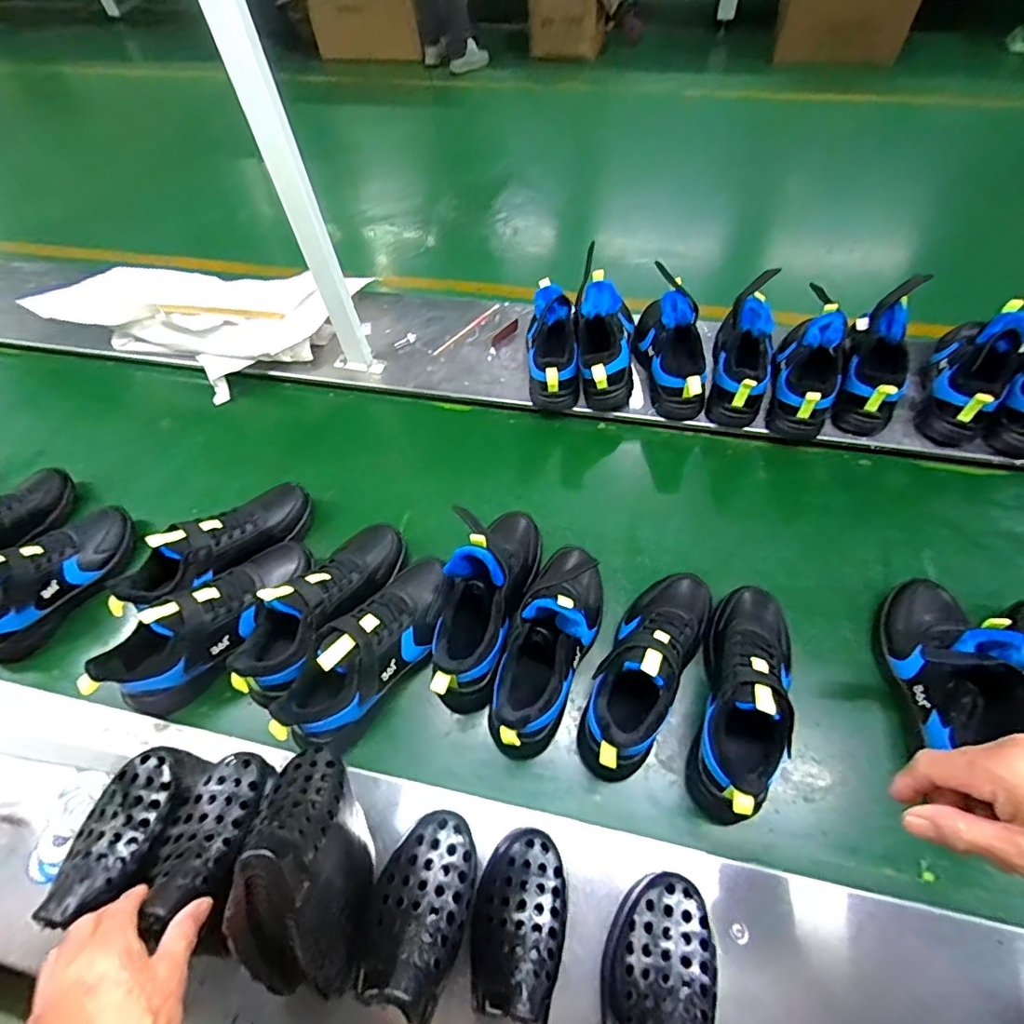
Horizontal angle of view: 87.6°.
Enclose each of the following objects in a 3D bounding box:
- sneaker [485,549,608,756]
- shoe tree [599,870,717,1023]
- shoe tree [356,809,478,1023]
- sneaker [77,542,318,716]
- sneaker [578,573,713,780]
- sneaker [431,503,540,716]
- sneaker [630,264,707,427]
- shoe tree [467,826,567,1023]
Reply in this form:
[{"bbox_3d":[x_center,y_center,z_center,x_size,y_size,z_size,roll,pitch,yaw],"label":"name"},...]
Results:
[{"bbox_3d":[0.051,0.140,0.621,0.090,0.148,0.253,14,59,10],"label":"sneaker"},{"bbox_3d":[0.121,0.371,0.430,0.083,0.073,0.138,17,60,12],"label":"shoe tree"},{"bbox_3d":[-0.077,0.318,0.433,0.074,0.063,0.137,11,59,9],"label":"shoe tree"},{"bbox_3d":[-0.368,0.132,0.660,0.085,0.105,0.265,37,66,22],"label":"sneaker"},{"bbox_3d":[0.155,0.168,0.612,0.088,0.131,0.254,25,62,16],"label":"sneaker"},{"bbox_3d":[-0.035,0.090,0.652,0.102,0.155,0.268,17,60,12],"label":"sneaker"},{"bbox_3d":[0.263,-0.261,0.854,0.087,0.157,0.220,-5,58,-1],"label":"sneaker"},{"bbox_3d":[0.005,0.364,0.480,0.084,0.065,0.139,8,59,7],"label":"shoe tree"}]

